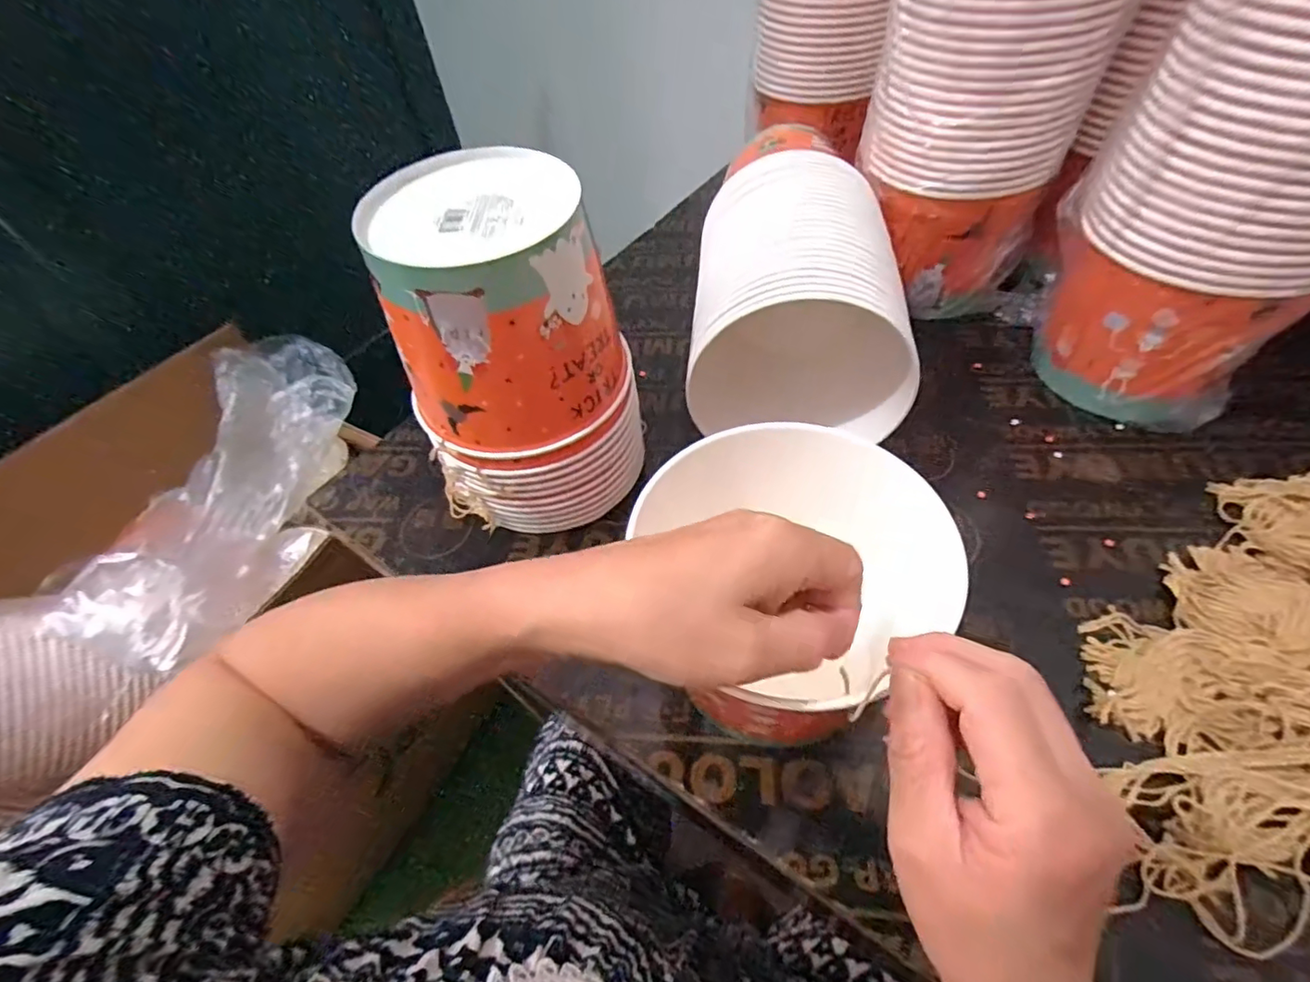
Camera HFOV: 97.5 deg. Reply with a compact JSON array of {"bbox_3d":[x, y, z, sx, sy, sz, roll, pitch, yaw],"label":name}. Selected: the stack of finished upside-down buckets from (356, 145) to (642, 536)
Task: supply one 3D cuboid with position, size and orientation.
[{"bbox_3d":[-0.103,-0.087,0.428,0.158,0.241,0.140,-31,55,-17],"label":"stack of finished upside-down buckets"}]

